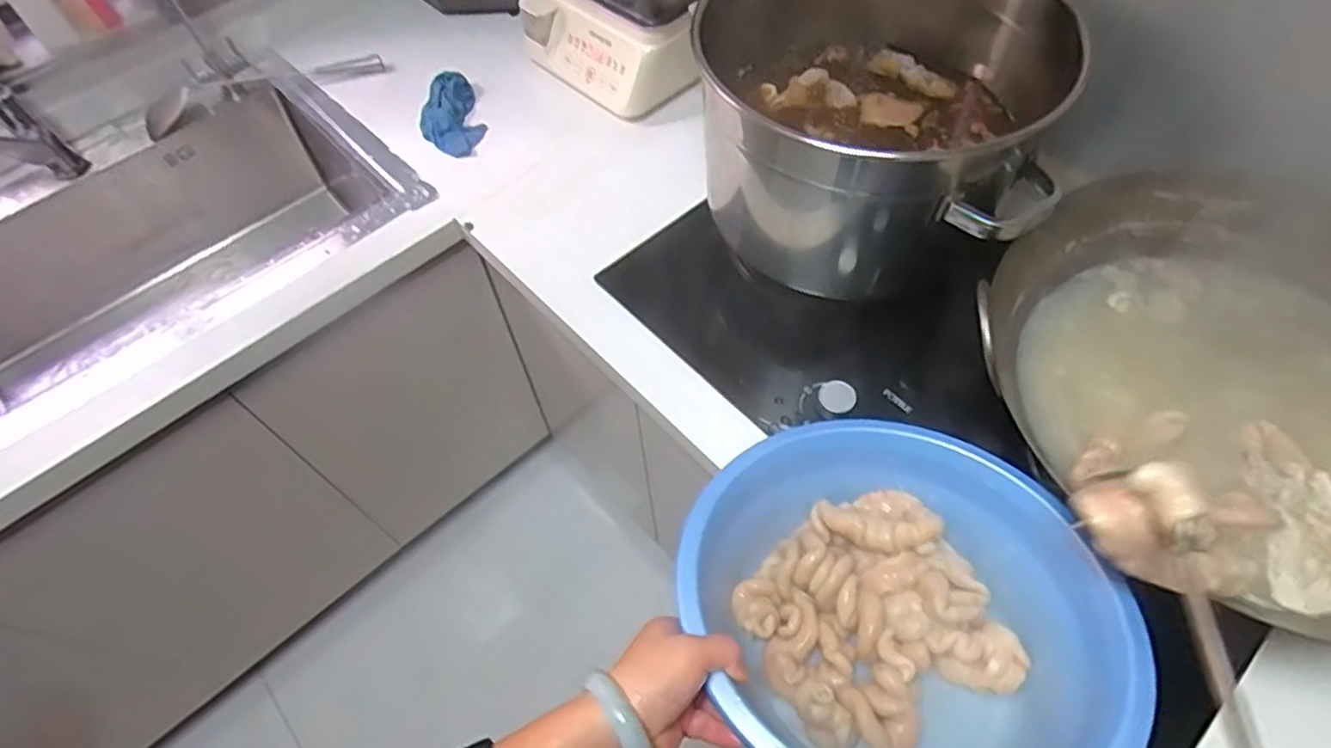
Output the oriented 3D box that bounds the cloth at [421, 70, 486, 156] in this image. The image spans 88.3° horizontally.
[{"bbox_3d":[-0.334,-0.402,1.063,0.090,0.026,0.180,-18,60,-9],"label":"cloth"}]

